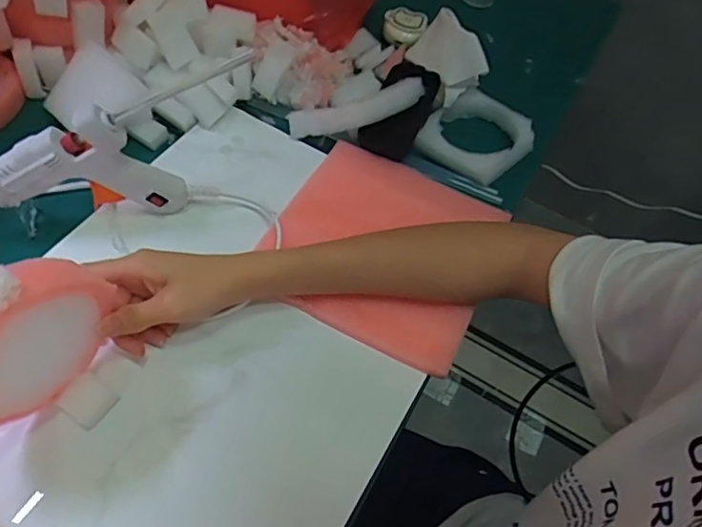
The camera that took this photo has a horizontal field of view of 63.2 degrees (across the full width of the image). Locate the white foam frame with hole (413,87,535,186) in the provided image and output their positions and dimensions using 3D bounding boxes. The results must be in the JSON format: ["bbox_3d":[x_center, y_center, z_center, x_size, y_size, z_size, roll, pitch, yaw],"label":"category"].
[{"bbox_3d":[0.124,-0.129,0.557,0.093,0.020,0.101,40,60,18],"label":"white foam frame with hole"}]

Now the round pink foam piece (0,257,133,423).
[{"bbox_3d":[-0.182,0.040,0.328,0.027,0.108,0.109,27,55,15],"label":"round pink foam piece"}]

